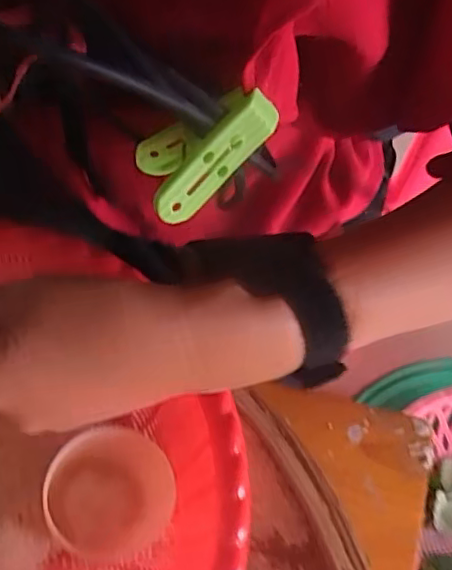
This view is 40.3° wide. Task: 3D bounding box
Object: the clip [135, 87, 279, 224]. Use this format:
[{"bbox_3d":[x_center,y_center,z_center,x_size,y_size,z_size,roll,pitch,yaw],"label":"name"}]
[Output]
[{"bbox_3d":[-0.011,-0.053,0.230,0.055,0.019,0.033,-47,46,8],"label":"clip"}]

